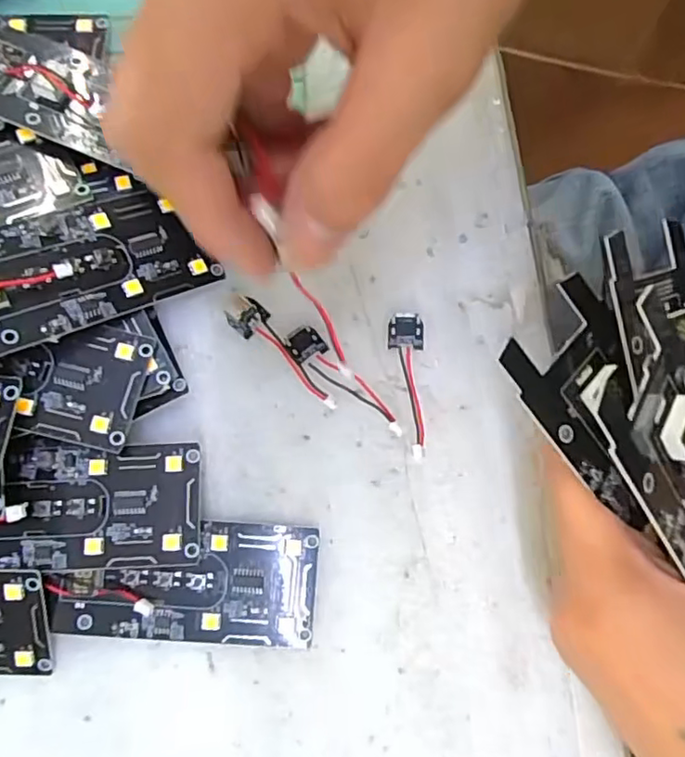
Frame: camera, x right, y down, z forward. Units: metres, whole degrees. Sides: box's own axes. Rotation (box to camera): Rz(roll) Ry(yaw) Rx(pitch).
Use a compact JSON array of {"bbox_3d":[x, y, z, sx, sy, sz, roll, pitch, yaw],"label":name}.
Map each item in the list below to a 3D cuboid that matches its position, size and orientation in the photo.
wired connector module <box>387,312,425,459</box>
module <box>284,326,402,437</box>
[{"bbox_3d":[0.022,0.002,0.208,0.012,0.006,0.050,-1,82,4],"label":"wired connector module"},{"bbox_3d":[0.001,0.001,0.207,0.050,0.007,0.011,43,87,8],"label":"module"}]

